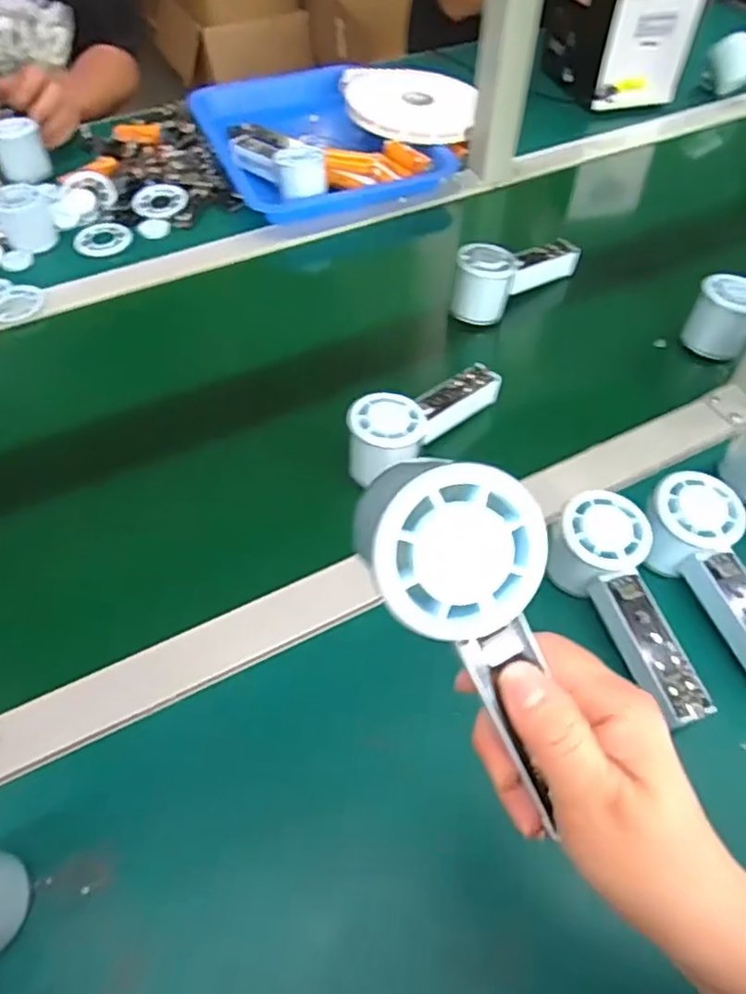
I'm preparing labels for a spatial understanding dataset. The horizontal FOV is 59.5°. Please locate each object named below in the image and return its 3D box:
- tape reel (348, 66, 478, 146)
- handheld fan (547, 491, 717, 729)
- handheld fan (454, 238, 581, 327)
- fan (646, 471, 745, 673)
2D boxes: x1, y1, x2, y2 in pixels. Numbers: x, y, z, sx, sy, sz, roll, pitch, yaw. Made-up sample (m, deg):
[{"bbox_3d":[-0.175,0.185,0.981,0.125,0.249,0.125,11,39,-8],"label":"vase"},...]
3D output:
[{"bbox_3d":[0.050,-0.515,0.853,0.168,0.012,0.197,8,53,4],"label":"tape reel"},{"bbox_3d":[0.165,0.073,0.433,0.059,0.053,0.149,-15,69,-12],"label":"handheld fan"},{"bbox_3d":[0.141,-0.228,0.653,0.153,0.060,0.046,-32,60,-22],"label":"handheld fan"},{"bbox_3d":[0.234,0.059,0.442,0.056,0.050,0.154,-15,70,-12],"label":"fan"}]

